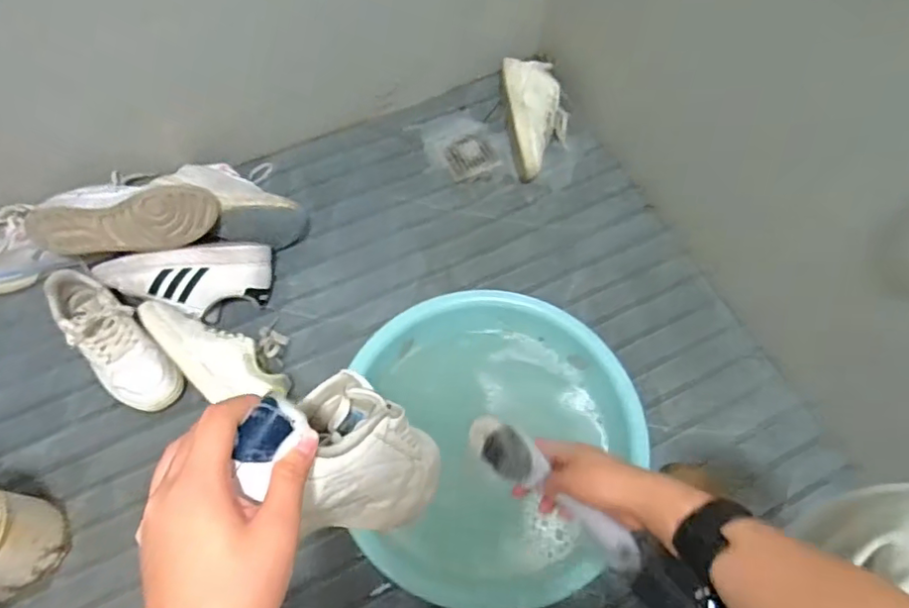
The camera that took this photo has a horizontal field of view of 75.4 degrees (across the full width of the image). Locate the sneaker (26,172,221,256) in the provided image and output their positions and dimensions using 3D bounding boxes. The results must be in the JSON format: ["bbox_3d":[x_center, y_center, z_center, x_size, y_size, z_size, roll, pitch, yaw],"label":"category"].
[{"bbox_3d":[-0.477,-0.136,0.864,0.243,0.088,0.106,-5,63,-5],"label":"sneaker"}]

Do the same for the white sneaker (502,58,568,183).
[{"bbox_3d":[0.145,-0.326,1.036,0.114,0.080,0.235,-2,63,-4],"label":"white sneaker"}]

